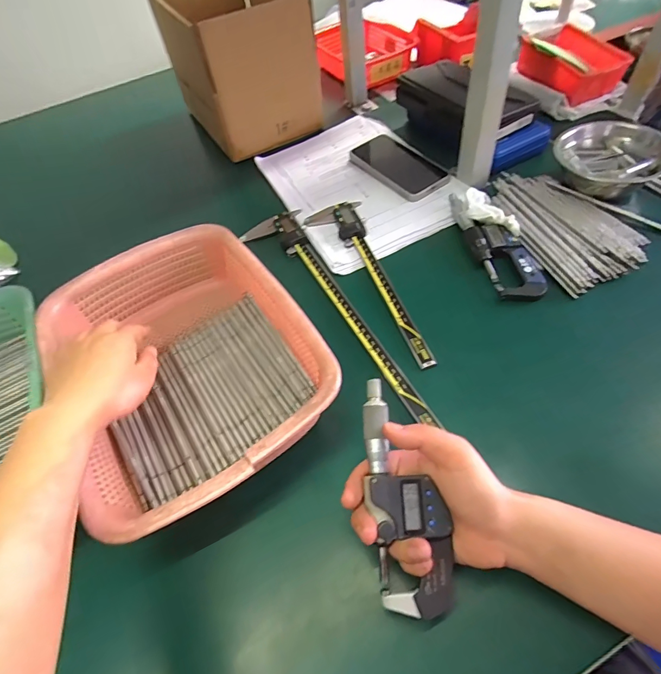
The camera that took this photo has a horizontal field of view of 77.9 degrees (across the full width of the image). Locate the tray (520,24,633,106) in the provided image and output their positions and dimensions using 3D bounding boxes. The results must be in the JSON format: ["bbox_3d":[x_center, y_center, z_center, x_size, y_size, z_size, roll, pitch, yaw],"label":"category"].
[{"bbox_3d":[0.386,-0.432,0.653,0.109,0.060,0.143,-22,54,-8],"label":"tray"}]

